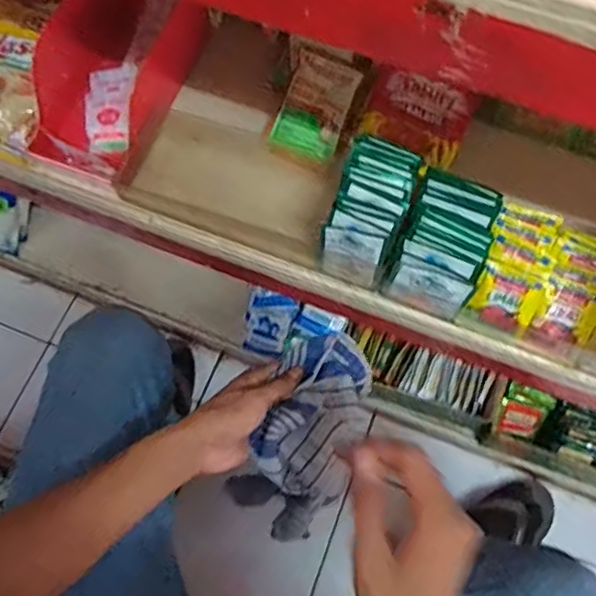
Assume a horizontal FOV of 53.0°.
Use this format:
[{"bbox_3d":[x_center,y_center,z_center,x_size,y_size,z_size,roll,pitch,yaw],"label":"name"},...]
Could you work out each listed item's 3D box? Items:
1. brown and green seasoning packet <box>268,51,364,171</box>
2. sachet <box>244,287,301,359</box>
[{"bbox_3d":[0.021,-0.219,0.689,0.074,0.016,0.116,21,90,-6],"label":"brown and green seasoning packet"},{"bbox_3d":[-0.049,0.044,1.002,0.080,0.009,0.114,23,109,7],"label":"sachet"}]

